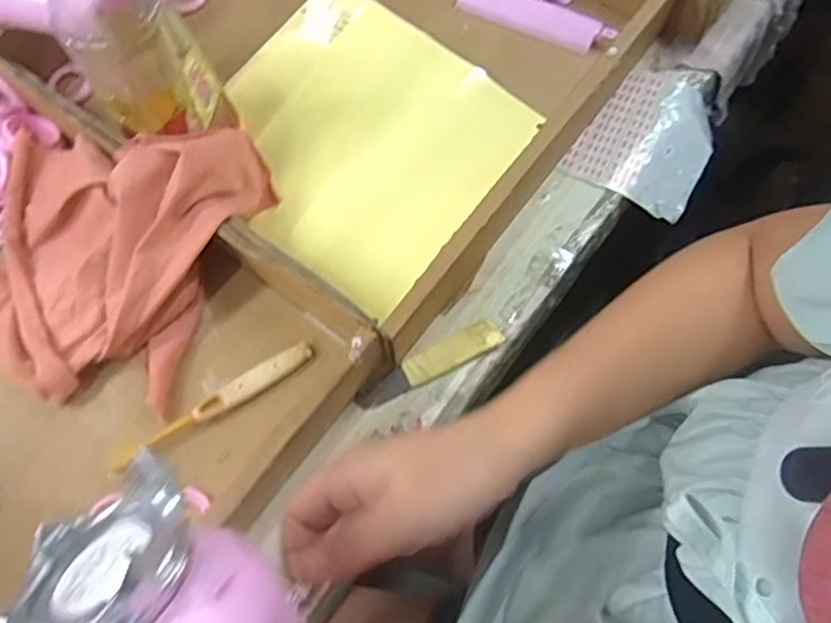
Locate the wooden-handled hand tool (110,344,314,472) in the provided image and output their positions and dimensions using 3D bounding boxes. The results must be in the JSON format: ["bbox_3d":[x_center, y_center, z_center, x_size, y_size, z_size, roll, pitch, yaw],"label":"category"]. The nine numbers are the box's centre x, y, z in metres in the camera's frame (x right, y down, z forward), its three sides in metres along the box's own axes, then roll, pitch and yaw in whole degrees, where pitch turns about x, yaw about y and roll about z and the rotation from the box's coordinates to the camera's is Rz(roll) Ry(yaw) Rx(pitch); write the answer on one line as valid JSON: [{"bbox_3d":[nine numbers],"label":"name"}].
[{"bbox_3d":[-0.126,0.059,0.429,0.138,0.016,0.015,-29,76,-9],"label":"wooden-handled hand tool"}]

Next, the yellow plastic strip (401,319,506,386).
[{"bbox_3d":[0.024,0.026,0.450,0.067,0.007,0.021,-26,76,-8],"label":"yellow plastic strip"}]

